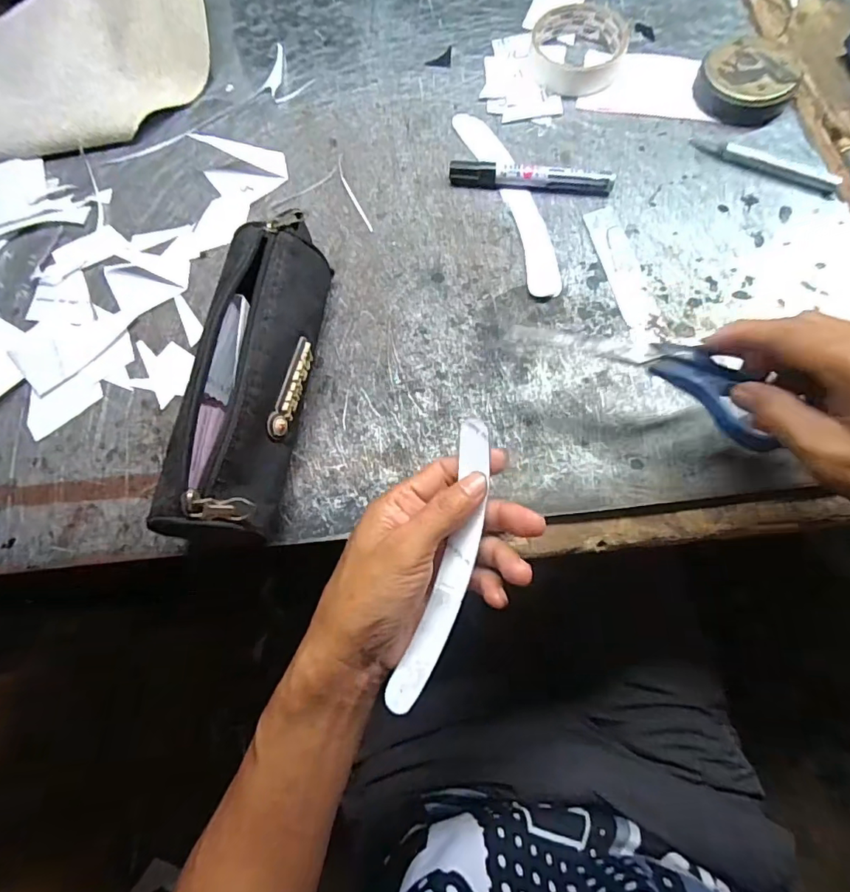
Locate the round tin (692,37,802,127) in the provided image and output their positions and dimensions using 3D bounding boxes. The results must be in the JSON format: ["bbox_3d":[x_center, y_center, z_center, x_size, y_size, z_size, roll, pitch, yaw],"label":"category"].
[{"bbox_3d":[0.268,-0.304,0.424,0.068,0.029,0.069,-1,76,3],"label":"round tin"}]

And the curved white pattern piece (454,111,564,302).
[{"bbox_3d":[0.071,-0.206,0.419,0.034,0.004,0.197,-16,71,-6],"label":"curved white pattern piece"}]

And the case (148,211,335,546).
[{"bbox_3d":[-0.110,-0.051,0.338,0.057,0.079,0.238,5,72,6],"label":"case"}]

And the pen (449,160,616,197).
[{"bbox_3d":[0.087,-0.220,0.414,0.130,0.016,0.016,9,76,6],"label":"pen"}]

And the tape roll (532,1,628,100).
[{"bbox_3d":[0.138,-0.352,0.450,0.078,0.022,0.084,-1,76,3],"label":"tape roll"}]

